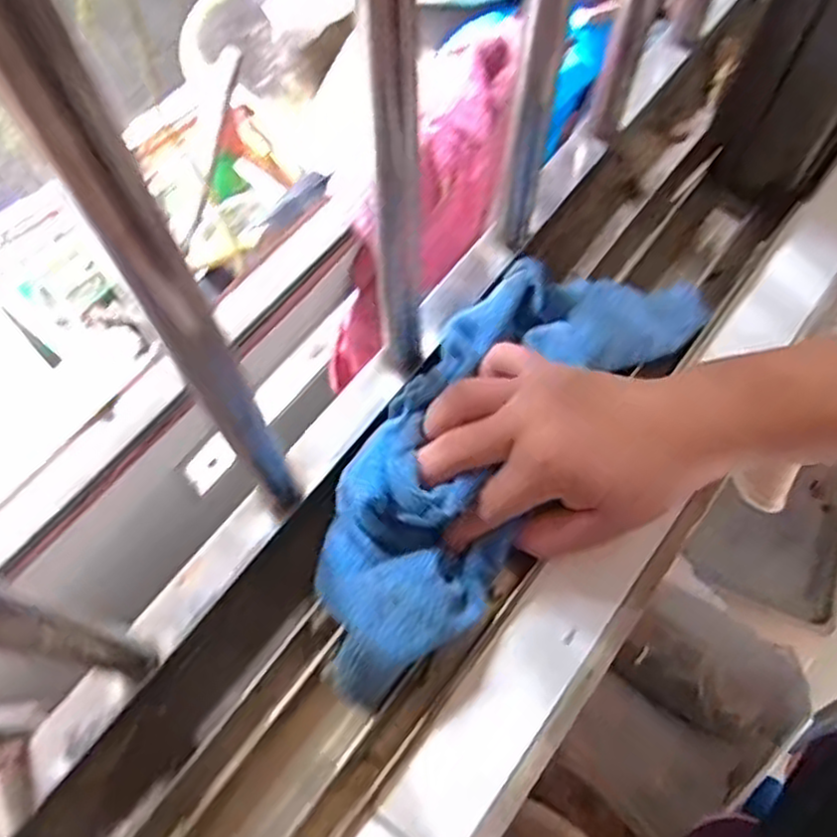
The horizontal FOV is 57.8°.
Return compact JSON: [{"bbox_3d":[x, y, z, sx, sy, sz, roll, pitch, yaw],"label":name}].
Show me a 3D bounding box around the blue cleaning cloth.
[{"bbox_3d":[0.041,0.011,0.399,0.105,0.043,0.286,33,66,14],"label":"blue cleaning cloth"}]

